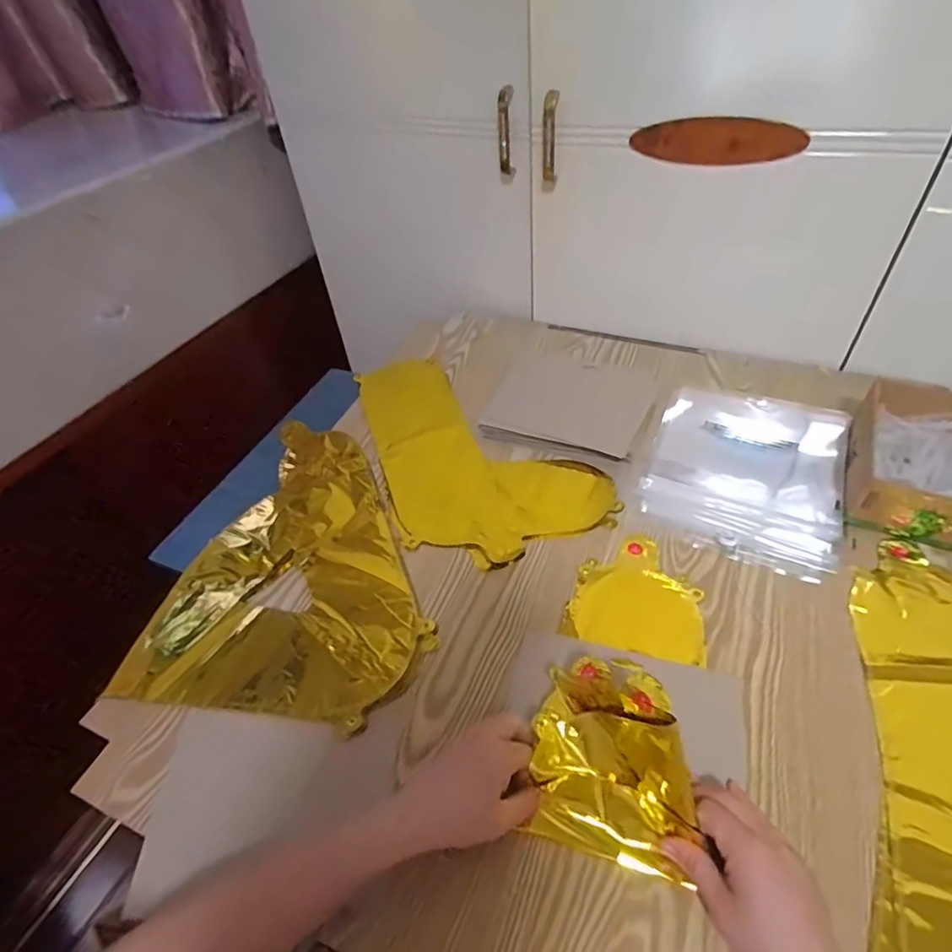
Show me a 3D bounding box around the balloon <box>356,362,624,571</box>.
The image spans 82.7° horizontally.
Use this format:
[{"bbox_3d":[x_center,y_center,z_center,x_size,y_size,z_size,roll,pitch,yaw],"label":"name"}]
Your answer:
[{"bbox_3d":[-0.016,-0.043,0.694,0.233,0.011,0.374,-21,48,-14],"label":"balloon"}]

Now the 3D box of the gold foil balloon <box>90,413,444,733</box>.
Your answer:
[{"bbox_3d":[-0.170,0.078,0.590,0.273,0.014,0.351,4,47,10],"label":"gold foil balloon"}]

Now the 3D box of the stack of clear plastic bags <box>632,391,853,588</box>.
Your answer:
[{"bbox_3d":[0.313,-0.015,0.628,0.203,0.020,0.266,17,50,21],"label":"stack of clear plastic bags"}]

